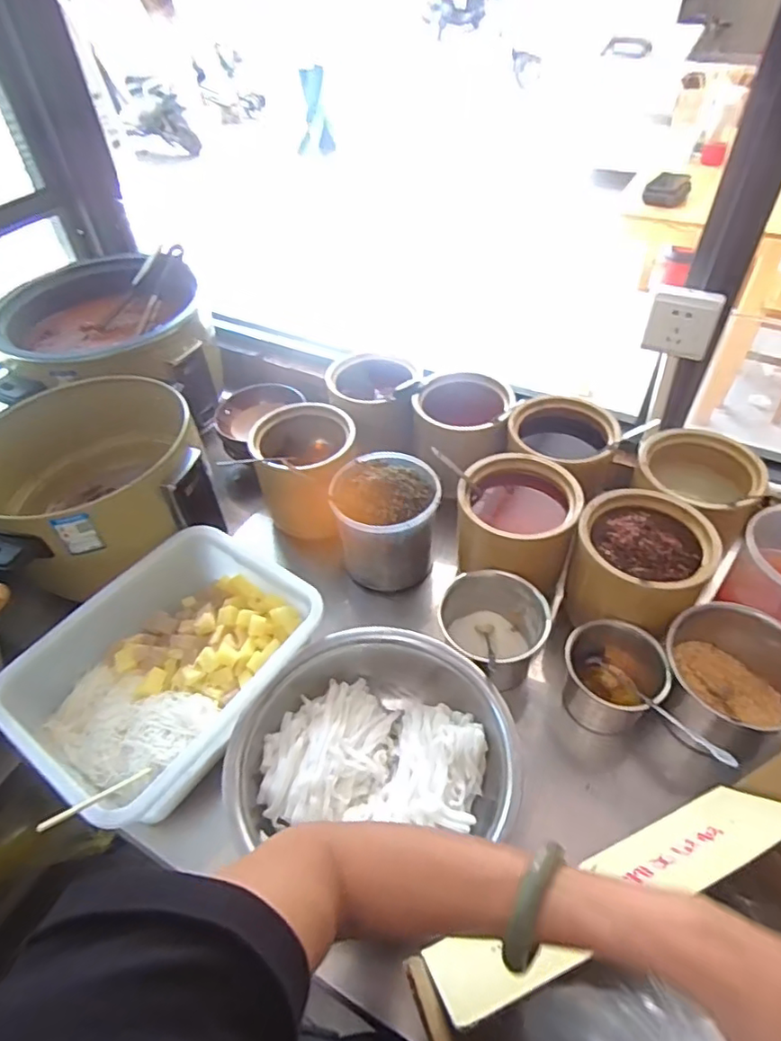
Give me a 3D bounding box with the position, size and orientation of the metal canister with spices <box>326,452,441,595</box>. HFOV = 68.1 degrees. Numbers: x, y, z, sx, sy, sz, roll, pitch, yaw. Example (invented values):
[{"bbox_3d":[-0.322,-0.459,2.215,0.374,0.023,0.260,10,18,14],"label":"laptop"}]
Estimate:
[{"bbox_3d":[-0.004,0.003,0.859,0.145,0.172,0.146,-2,47,2],"label":"metal canister with spices"}]

